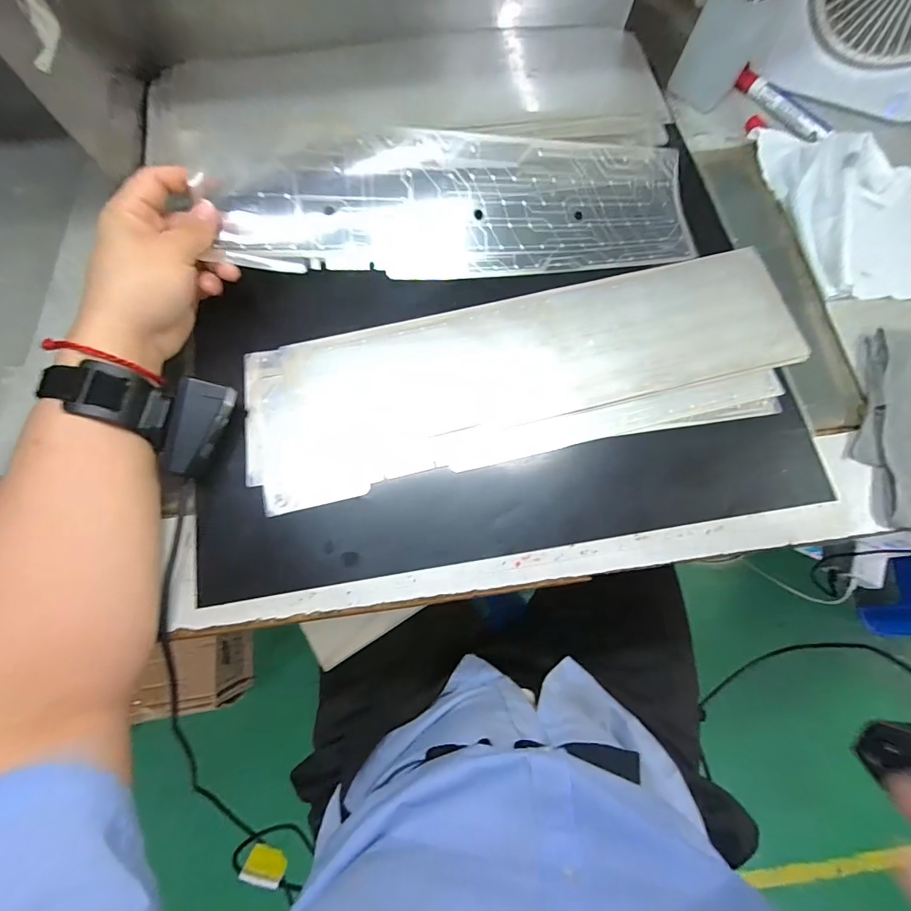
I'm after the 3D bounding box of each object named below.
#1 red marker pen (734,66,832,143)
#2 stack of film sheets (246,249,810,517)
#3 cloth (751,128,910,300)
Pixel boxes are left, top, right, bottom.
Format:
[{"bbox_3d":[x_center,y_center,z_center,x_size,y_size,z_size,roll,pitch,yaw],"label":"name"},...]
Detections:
[{"bbox_3d":[0.328,-0.351,0.430,0.018,0.011,0.106,-34,77,-10],"label":"red marker pen"},{"bbox_3d":[0.060,-0.070,0.351,0.444,0.006,0.143,-11,75,-4],"label":"stack of film sheets"},{"bbox_3d":[0.365,-0.224,0.381,0.138,0.031,0.168,-3,74,-2],"label":"cloth"}]

